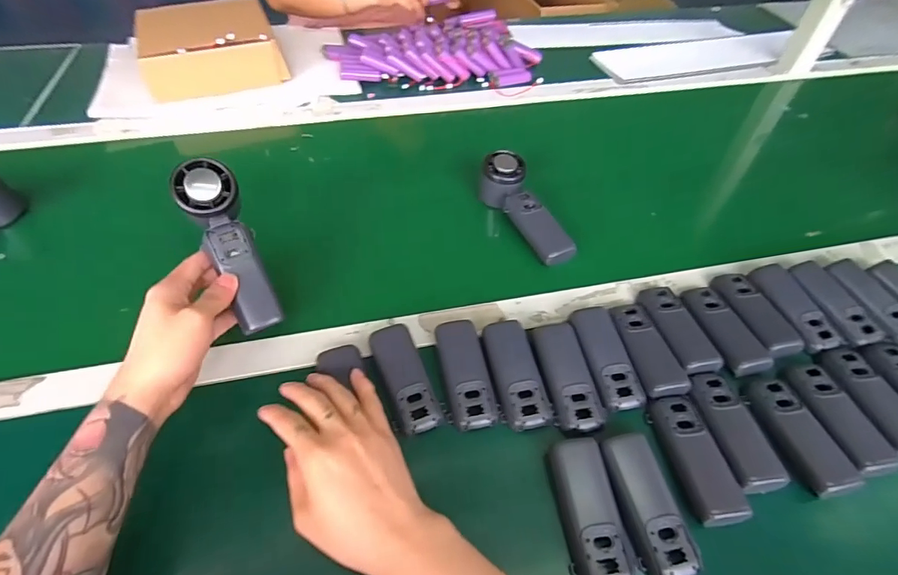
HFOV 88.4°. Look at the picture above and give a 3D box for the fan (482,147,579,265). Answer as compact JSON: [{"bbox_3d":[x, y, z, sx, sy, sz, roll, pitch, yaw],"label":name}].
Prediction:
[{"bbox_3d":[0.092,-0.096,0.558,0.050,0.055,0.160,-19,54,-18],"label":"fan"}]

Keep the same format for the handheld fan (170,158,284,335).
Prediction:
[{"bbox_3d":[-0.207,-0.039,0.442,0.047,0.033,0.164,-24,100,-21],"label":"handheld fan"}]

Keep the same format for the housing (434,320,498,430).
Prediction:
[{"bbox_3d":[0.015,0.083,0.438,0.040,0.023,0.107,-7,52,-9],"label":"housing"}]

